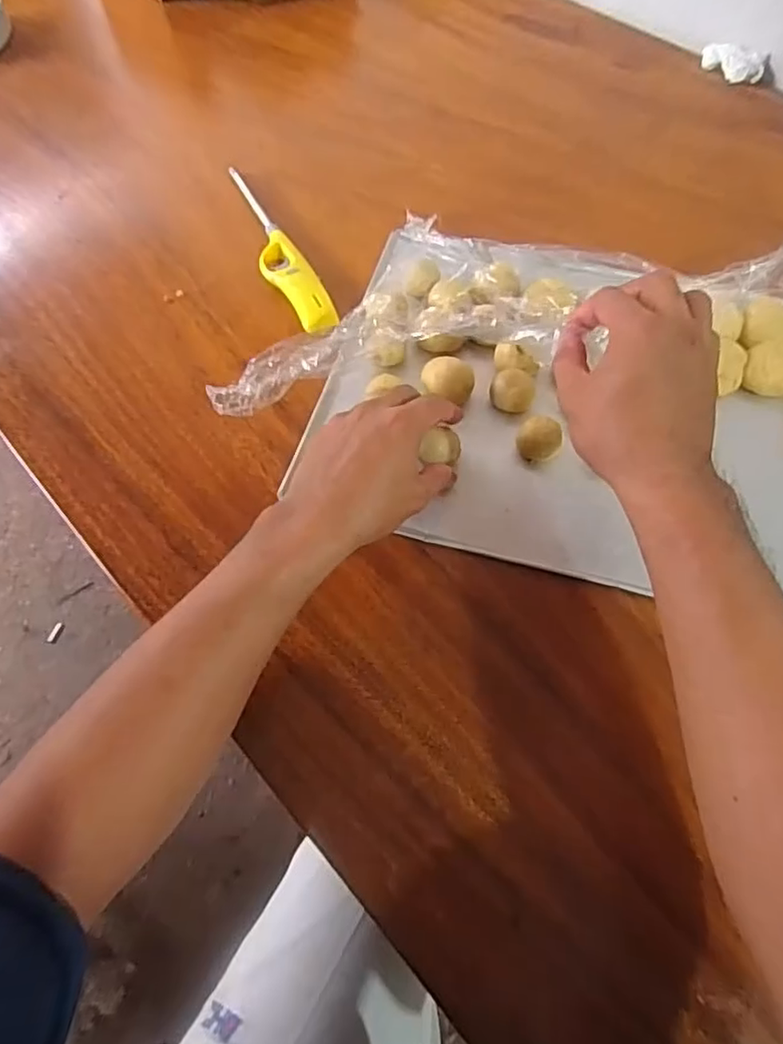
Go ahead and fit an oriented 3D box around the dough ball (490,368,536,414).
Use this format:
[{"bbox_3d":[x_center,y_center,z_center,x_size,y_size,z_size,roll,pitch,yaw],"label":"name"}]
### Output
[{"bbox_3d":[0.099,-0.106,0.504,0.031,0.039,0.036,-5,62,-1],"label":"dough ball"}]

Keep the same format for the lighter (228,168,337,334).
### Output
[{"bbox_3d":[-0.121,-0.275,0.600,0.040,0.020,0.271,-27,65,-12],"label":"lighter"}]

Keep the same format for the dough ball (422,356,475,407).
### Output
[{"bbox_3d":[0.047,-0.114,0.509,0.043,0.035,0.039,17,64,10],"label":"dough ball"}]

